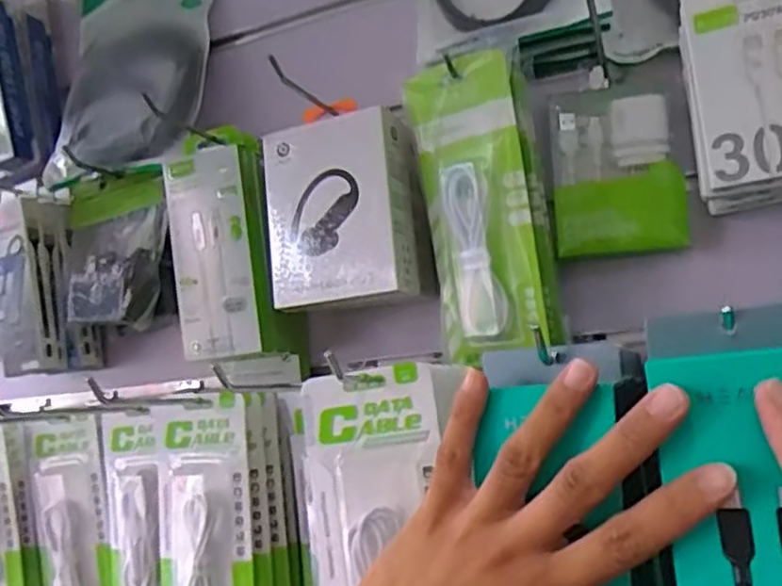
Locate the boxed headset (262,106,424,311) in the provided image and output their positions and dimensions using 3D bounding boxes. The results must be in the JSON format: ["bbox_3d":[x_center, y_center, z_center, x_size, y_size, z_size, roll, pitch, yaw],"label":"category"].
[{"bbox_3d":[-0.034,-0.055,0.514,0.100,0.126,0.055,-10,-6,29],"label":"boxed headset"}]

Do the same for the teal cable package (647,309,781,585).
[{"bbox_3d":[0.149,0.094,0.288,0.071,0.171,0.022,-3,-5,19],"label":"teal cable package"}]

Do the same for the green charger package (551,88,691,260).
[{"bbox_3d":[0.155,-0.085,0.491,0.084,0.113,0.021,-8,-5,11],"label":"green charger package"}]

